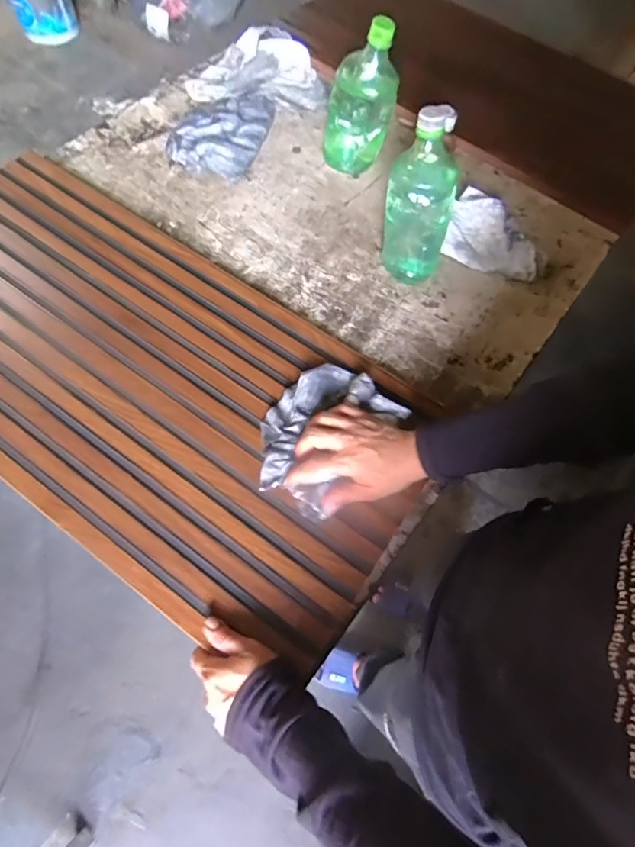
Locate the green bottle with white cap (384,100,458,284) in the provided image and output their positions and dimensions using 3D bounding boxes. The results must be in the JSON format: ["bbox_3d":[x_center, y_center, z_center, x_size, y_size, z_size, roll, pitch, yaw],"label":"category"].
[{"bbox_3d":[0.135,-0.287,0.567,0.088,0.200,0.095,19,66,5],"label":"green bottle with white cap"}]

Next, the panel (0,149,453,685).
[{"bbox_3d":[-0.229,-0.073,0.547,0.762,0.010,0.365,33,68,11],"label":"panel"}]

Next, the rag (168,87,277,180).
[{"bbox_3d":[-0.153,-0.493,0.729,0.133,0.032,0.204,17,66,4],"label":"rag"}]

